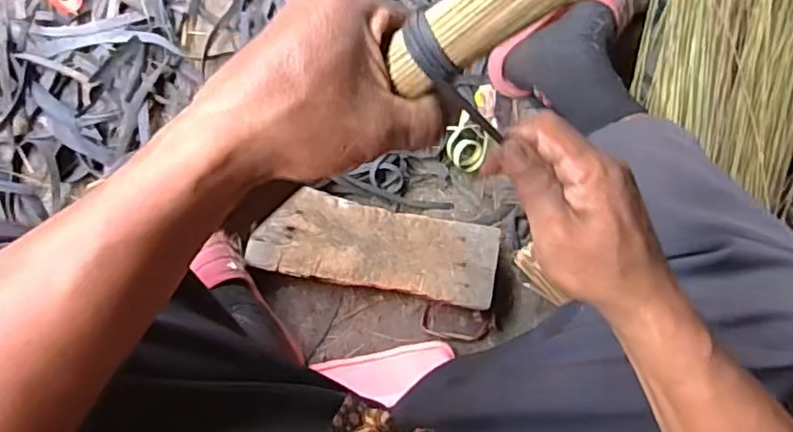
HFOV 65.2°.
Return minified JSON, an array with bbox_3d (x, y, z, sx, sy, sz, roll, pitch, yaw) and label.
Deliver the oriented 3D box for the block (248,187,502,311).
[{"bbox_3d":[-0.036,0.037,0.775,0.278,0.041,0.106,12,87,-14],"label":"block"}]

